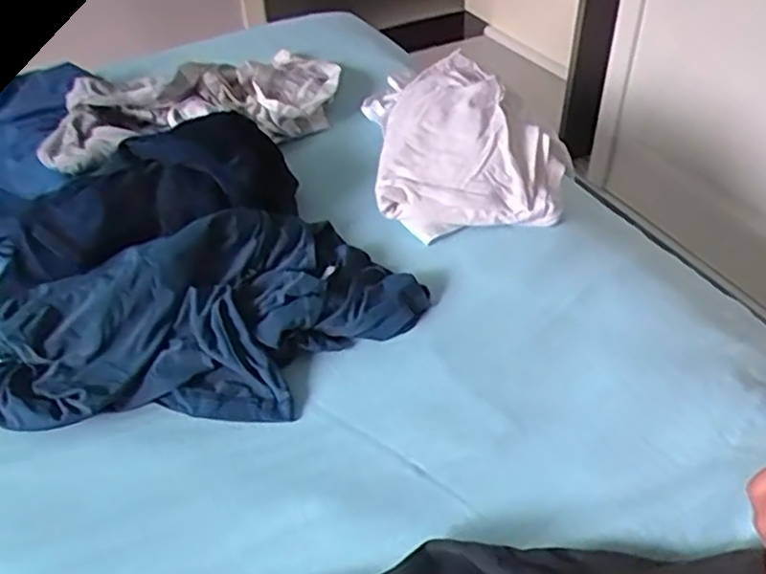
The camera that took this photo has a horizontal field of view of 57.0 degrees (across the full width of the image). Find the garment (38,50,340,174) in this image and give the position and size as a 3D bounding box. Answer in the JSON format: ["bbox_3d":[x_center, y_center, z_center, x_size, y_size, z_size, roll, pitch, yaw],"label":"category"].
[{"bbox_3d":[-0.184,-0.200,0.768,0.169,0.088,0.362,25,49,28],"label":"garment"}]

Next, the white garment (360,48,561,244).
[{"bbox_3d":[0.073,-0.157,0.724,0.177,0.075,0.250,-6,42,-4],"label":"white garment"}]

